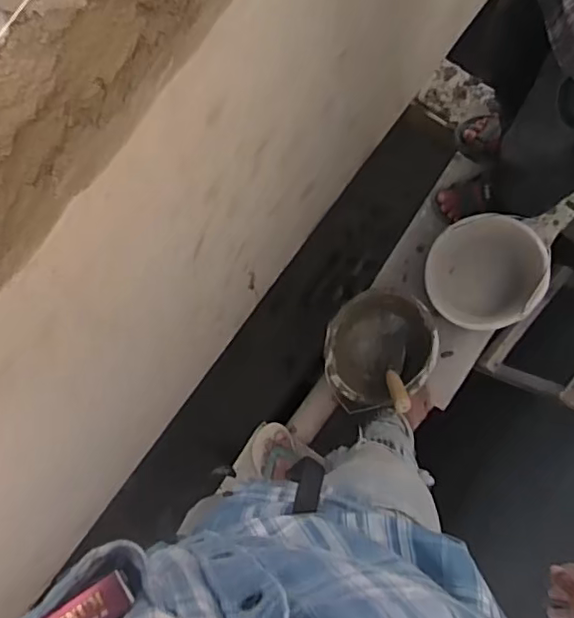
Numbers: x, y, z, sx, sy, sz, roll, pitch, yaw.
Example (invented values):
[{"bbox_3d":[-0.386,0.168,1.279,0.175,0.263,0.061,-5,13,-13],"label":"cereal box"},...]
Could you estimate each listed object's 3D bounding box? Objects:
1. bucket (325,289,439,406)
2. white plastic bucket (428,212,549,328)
[{"bbox_3d":[0.208,0.087,1.309,0.225,0.139,0.242,-1,84,7],"label":"bucket"},{"bbox_3d":[0.423,-0.076,1.256,0.231,0.159,0.217,-1,84,7],"label":"white plastic bucket"}]

